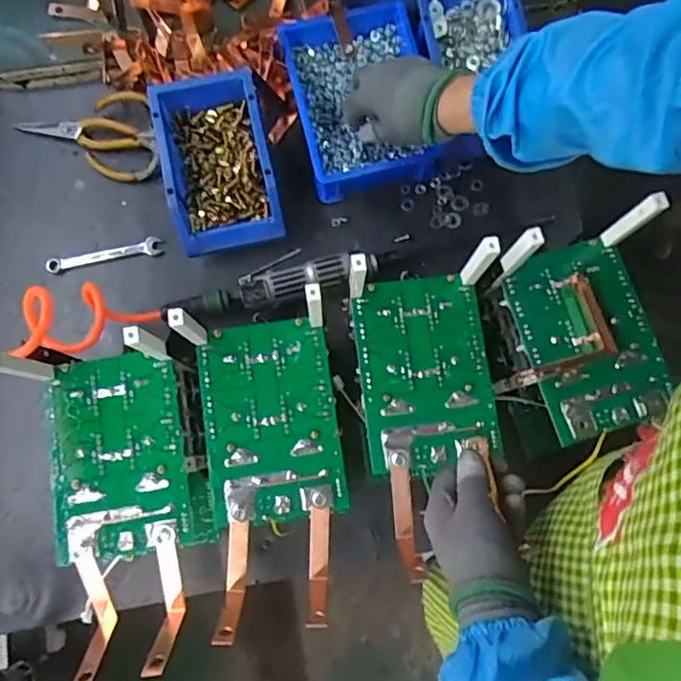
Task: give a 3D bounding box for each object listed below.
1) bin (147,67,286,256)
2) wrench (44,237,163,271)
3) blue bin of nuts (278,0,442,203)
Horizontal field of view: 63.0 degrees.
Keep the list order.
[{"bbox_3d":[-0.132,-0.192,0.608,0.112,0.059,0.180,-13,80,-3],"label":"bin"},{"bbox_3d":[-0.269,-0.096,0.633,0.129,0.011,0.019,-12,80,-3],"label":"wrench"},{"bbox_3d":[0.024,-0.267,0.629,0.144,0.064,0.195,-13,80,-3],"label":"blue bin of nuts"}]

